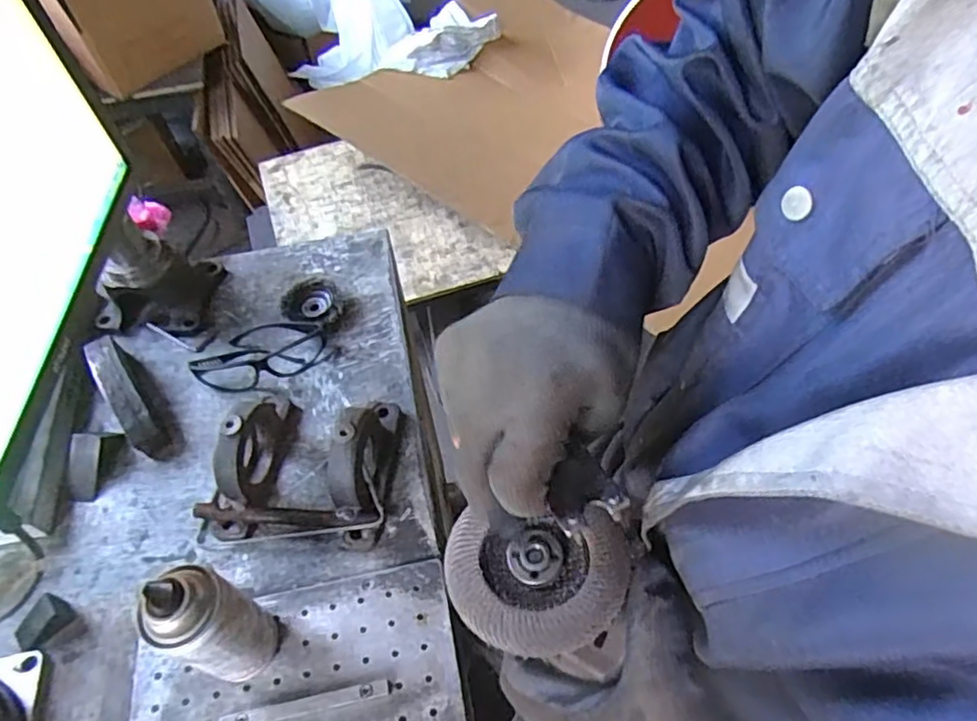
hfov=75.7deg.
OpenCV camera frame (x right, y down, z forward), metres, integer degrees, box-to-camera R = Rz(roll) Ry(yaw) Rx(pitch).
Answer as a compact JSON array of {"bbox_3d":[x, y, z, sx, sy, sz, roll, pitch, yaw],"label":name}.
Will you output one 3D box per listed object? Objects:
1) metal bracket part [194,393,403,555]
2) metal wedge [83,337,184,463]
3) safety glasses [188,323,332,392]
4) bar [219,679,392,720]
[{"bbox_3d":[-0.183,0.088,0.607,0.175,0.093,0.157,3,56,4],"label":"metal bracket part"},{"bbox_3d":[-0.386,0.036,0.681,0.044,0.049,0.174,-34,61,-19],"label":"metal wedge"},{"bbox_3d":[-0.257,-0.013,0.717,0.150,0.038,0.080,-13,56,-7],"label":"safety glasses"},{"bbox_3d":[-0.149,0.279,0.508,0.138,0.010,0.013,-10,56,-5],"label":"bar"}]

